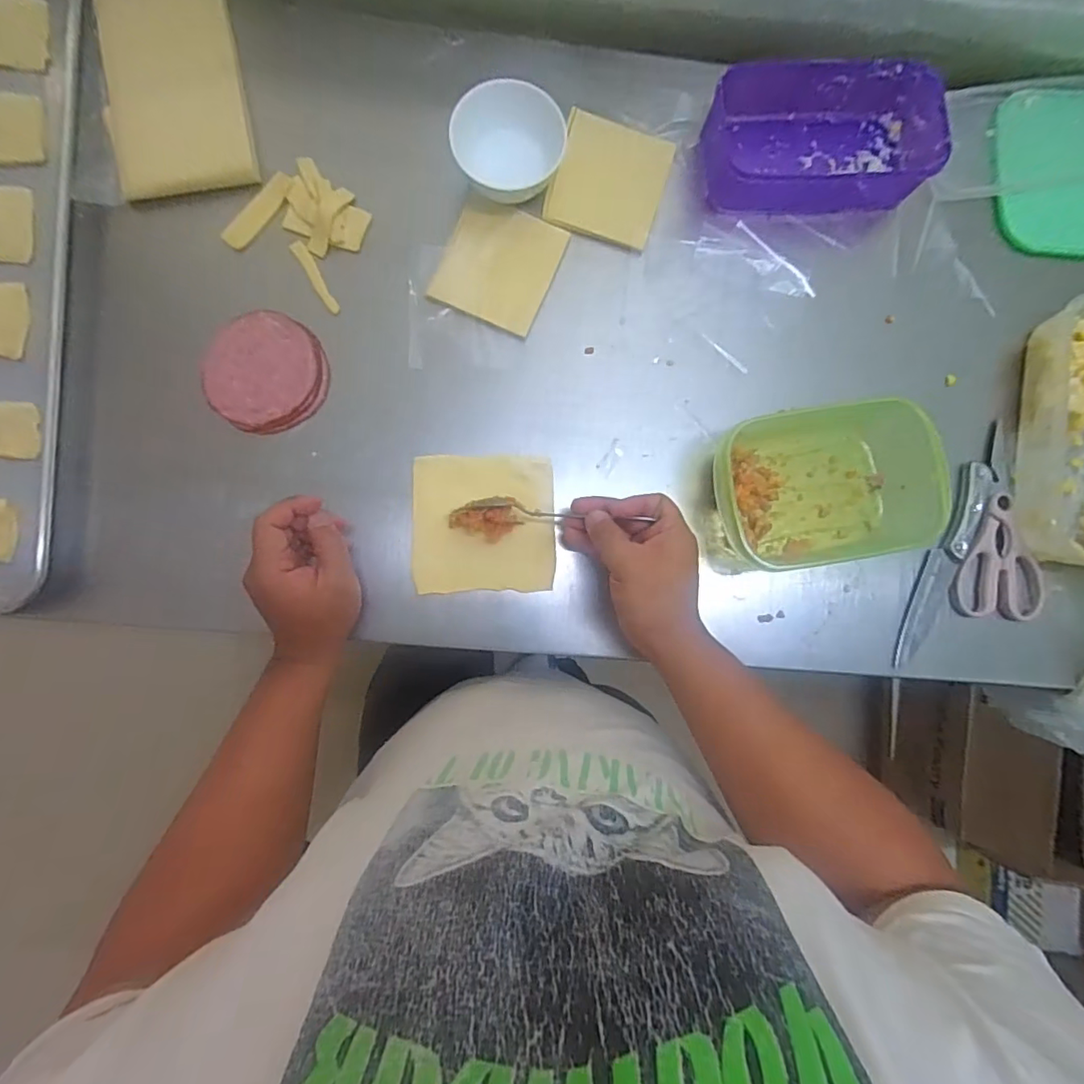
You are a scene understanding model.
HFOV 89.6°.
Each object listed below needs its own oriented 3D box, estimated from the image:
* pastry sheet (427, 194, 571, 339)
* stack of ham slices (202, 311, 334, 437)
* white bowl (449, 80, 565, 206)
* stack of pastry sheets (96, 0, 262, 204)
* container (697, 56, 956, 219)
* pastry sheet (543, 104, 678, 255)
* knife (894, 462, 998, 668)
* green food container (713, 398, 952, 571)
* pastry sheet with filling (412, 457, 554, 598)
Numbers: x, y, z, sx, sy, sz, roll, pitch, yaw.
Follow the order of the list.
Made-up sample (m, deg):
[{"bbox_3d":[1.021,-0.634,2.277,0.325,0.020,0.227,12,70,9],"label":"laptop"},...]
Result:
[{"bbox_3d":[-0.038,-0.256,0.504,0.098,0.009,0.110,20,86,-2],"label":"pastry sheet"},{"bbox_3d":[-0.247,-0.150,0.487,0.105,0.011,0.104,-40,90,-5],"label":"stack of ham slices"},{"bbox_3d":[-0.029,-0.352,0.486,0.097,0.054,0.083,2,87,-3],"label":"white bowl"},{"bbox_3d":[-0.335,-0.414,0.493,0.117,0.020,0.191,-10,87,-4],"label":"stack of pastry sheets"},{"bbox_3d":[0.263,-0.384,0.523,0.215,0.052,0.118,-1,87,-3],"label":"container"},{"bbox_3d":[0.065,-0.344,0.518,0.101,0.007,0.113,18,86,-2],"label":"pastry sheet"},{"bbox_3d":[0.379,0.020,0.514,0.030,0.009,0.204,28,86,-1],"label":"knife"},{"bbox_3d":[0.244,-0.048,0.486,0.188,0.061,0.124,-11,87,-4],"label":"green food container"},{"bbox_3d":[-0.051,-0.016,0.482,0.124,0.030,0.119,-1,87,-3],"label":"pastry sheet with filling"}]

